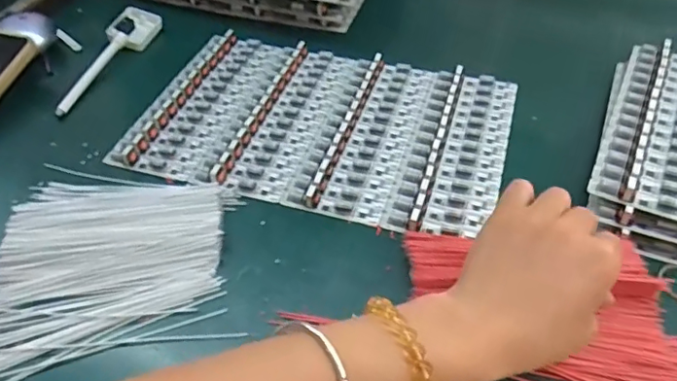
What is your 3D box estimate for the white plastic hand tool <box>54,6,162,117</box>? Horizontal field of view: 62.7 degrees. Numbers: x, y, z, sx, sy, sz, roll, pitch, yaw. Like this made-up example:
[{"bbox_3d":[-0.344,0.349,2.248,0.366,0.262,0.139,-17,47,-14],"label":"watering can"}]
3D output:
[{"bbox_3d":[-0.216,-0.127,0.516,0.040,0.020,0.158,13,49,14],"label":"white plastic hand tool"}]

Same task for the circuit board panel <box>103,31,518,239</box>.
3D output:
[{"bbox_3d":[-0.005,-0.060,0.461,0.284,0.018,0.188,11,49,12],"label":"circuit board panel"}]

